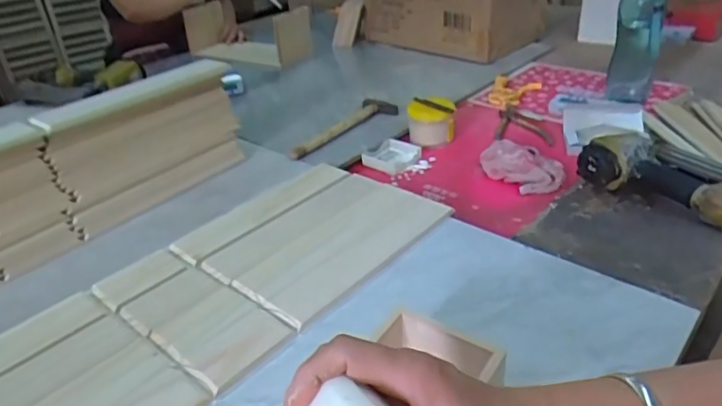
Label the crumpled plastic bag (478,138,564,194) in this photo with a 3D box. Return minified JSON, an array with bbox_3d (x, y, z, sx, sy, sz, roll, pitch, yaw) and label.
[{"bbox_3d":[0.239,-0.056,0.793,0.086,0.029,0.124,-21,35,-26],"label":"crumpled plastic bag"}]

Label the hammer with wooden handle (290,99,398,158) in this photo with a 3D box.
[{"bbox_3d":[-0.035,-0.133,0.930,0.054,0.023,0.241,23,40,36],"label":"hammer with wooden handle"}]

